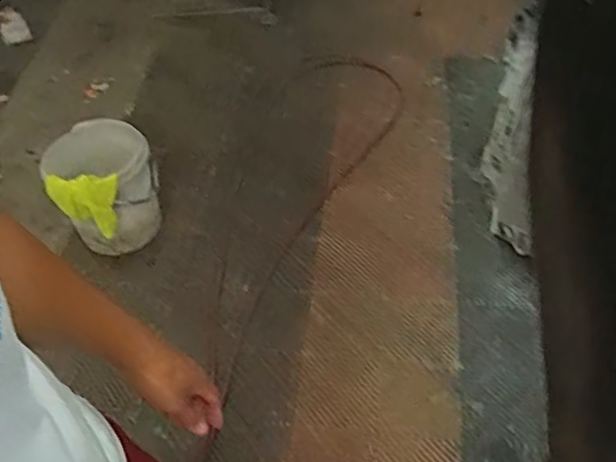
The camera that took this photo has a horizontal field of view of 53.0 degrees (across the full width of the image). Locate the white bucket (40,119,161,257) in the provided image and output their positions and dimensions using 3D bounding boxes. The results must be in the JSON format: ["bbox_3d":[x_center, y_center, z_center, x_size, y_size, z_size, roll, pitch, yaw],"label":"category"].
[{"bbox_3d":[-0.611,-0.085,1.864,0.298,0.377,0.321,-3,48,3],"label":"white bucket"}]

